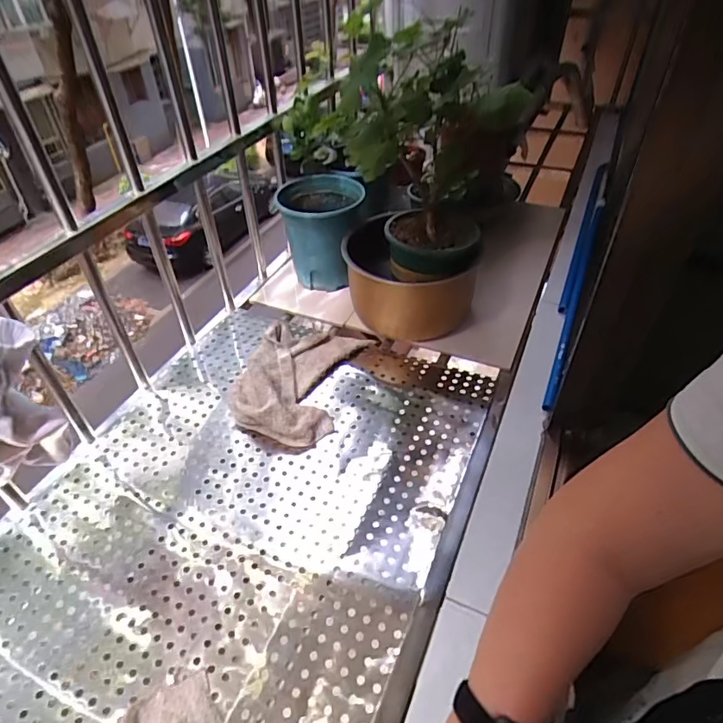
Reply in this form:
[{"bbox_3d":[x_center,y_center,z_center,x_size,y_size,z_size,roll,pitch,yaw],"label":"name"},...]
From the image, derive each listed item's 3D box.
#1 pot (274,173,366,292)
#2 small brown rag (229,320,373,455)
[{"bbox_3d":[-0.069,-0.230,0.951,0.147,0.192,0.157,-1,43,0],"label":"pot"},{"bbox_3d":[-0.104,0.016,0.784,0.168,0.057,0.249,9,44,10],"label":"small brown rag"}]

